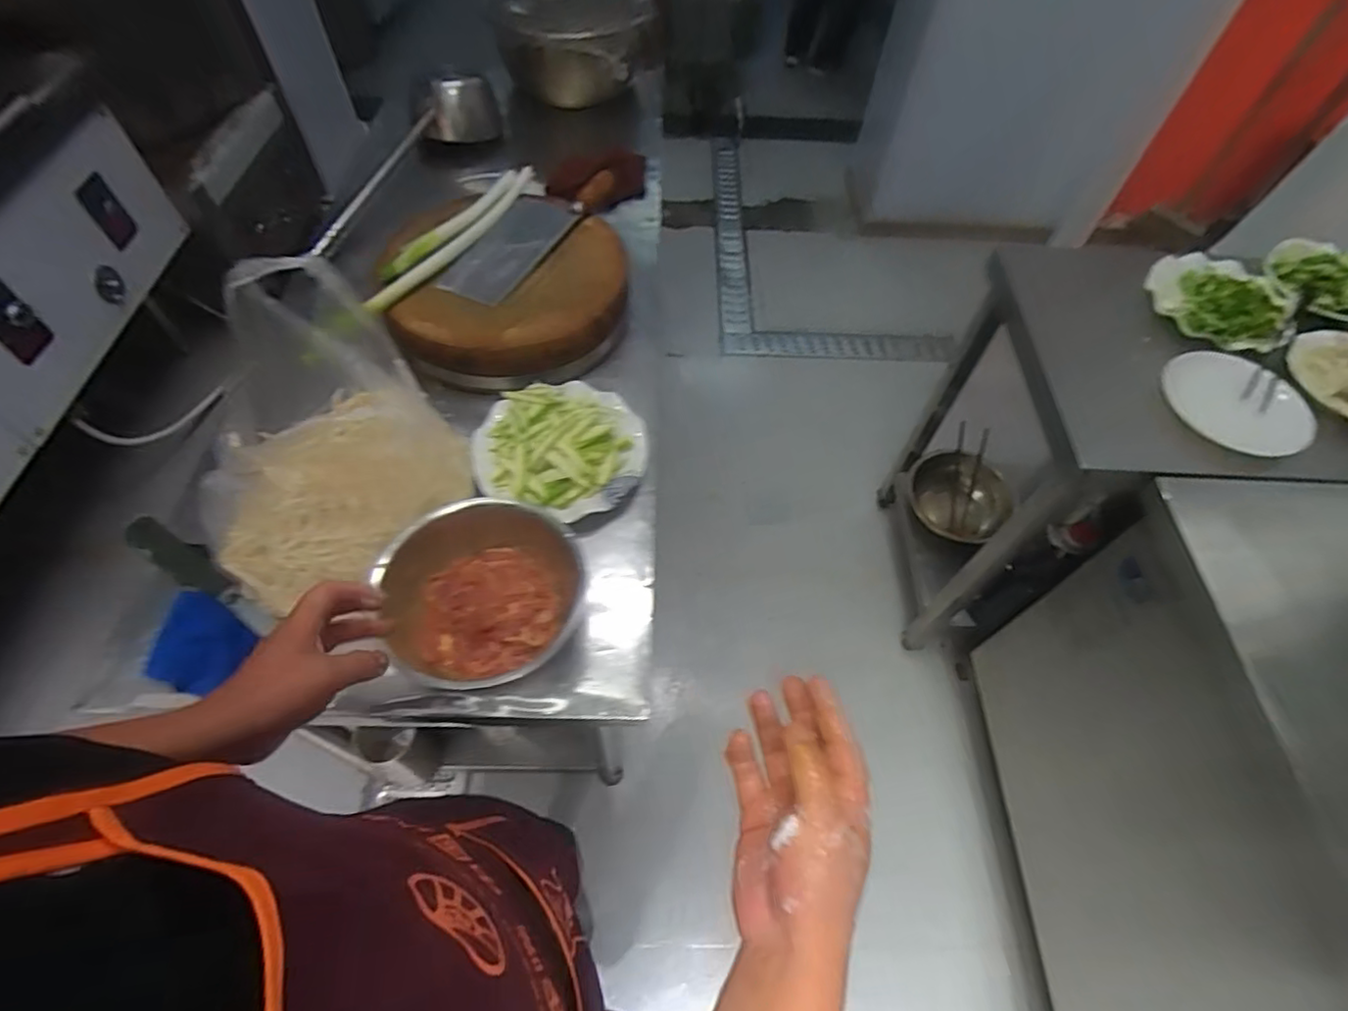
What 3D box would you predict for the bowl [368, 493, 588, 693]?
[{"bbox_3d":[-0.210,0.101,0.681,0.219,0.085,0.215,-1,56,2],"label":"bowl"}]

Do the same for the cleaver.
[{"bbox_3d":[-0.223,-0.431,0.988,0.124,0.031,0.349,19,59,15],"label":"cleaver"}]

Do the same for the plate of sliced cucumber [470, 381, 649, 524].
[{"bbox_3d":[-0.152,-0.084,0.822,0.219,0.059,0.207,-1,56,2],"label":"plate of sliced cucumber"}]

